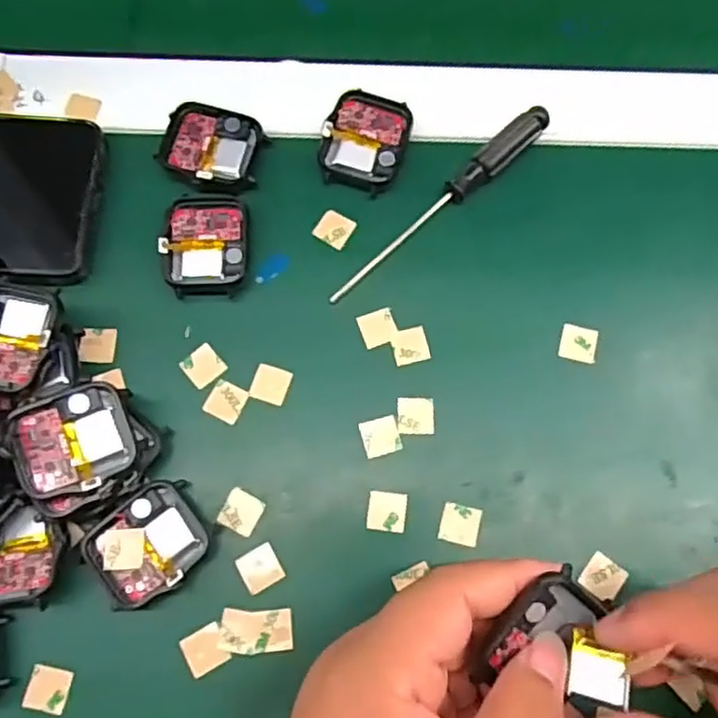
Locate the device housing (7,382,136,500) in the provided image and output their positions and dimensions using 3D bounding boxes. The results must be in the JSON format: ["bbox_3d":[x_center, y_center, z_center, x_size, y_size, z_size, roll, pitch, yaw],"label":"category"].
[{"bbox_3d":[-0.110,0.030,0.259,0.040,0.010,0.041,-18,83,-20],"label":"device housing"}]

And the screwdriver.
[{"bbox_3d":[0.038,-0.071,0.305,0.129,0.016,0.012,-42,78,-12],"label":"screwdriver"}]

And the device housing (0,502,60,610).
[{"bbox_3d":[-0.133,0.076,0.259,0.032,0.012,0.036,3,73,0],"label":"device housing"}]

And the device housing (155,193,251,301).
[{"bbox_3d":[-0.068,-0.050,0.299,0.036,0.008,0.046,-1,73,-1],"label":"device housing"}]

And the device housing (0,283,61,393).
[{"bbox_3d":[-0.140,-0.009,0.267,0.037,0.005,0.042,11,74,5],"label":"device housing"}]

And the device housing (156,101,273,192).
[{"bbox_3d":[-0.068,-0.097,0.311,0.045,0.007,0.038,16,74,4],"label":"device housing"}]

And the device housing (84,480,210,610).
[{"bbox_3d":[-0.082,0.073,0.266,0.042,0.009,0.038,-32,76,-10],"label":"device housing"}]

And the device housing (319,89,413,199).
[{"bbox_3d":[0.003,-0.101,0.314,0.038,0.010,0.046,16,74,4],"label":"device housing"}]

